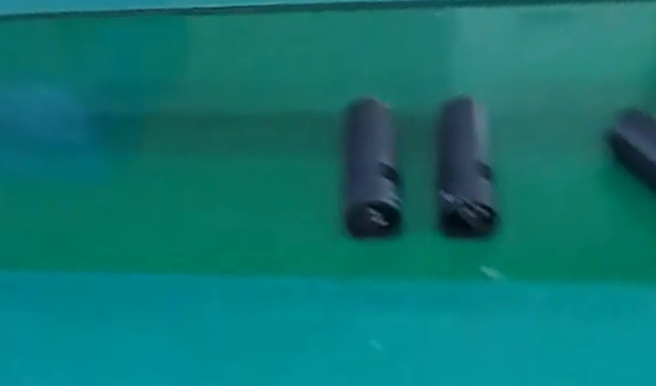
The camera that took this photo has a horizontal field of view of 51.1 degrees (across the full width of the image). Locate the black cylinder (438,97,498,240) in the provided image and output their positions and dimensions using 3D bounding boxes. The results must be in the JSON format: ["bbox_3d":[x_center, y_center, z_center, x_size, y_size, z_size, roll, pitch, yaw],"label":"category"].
[{"bbox_3d":[0.139,-0.035,0.700,0.052,0.063,0.154,0,44,8],"label":"black cylinder"}]

